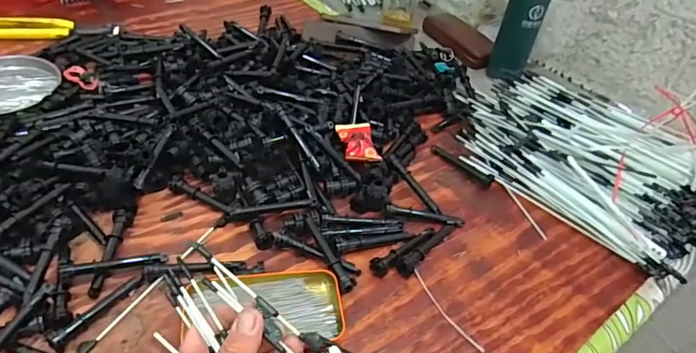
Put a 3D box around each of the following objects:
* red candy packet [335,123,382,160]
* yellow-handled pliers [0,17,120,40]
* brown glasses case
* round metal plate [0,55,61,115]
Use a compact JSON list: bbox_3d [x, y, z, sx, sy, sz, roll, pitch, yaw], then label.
[{"bbox_3d":[0.013,-0.045,0.622,0.045,0.010,0.068,-2,45,-12],"label":"red candy packet"},{"bbox_3d":[-0.469,-0.231,0.774,0.208,0.020,0.042,1,44,-8],"label":"yellow-handled pliers"},{"bbox_3d":[0.200,-0.249,0.892,0.058,0.033,0.168,-18,50,-26],"label":"brown glasses case"},{"bbox_3d":[-0.462,-0.122,0.664,0.124,0.025,0.124,5,44,-5],"label":"round metal plate"}]

